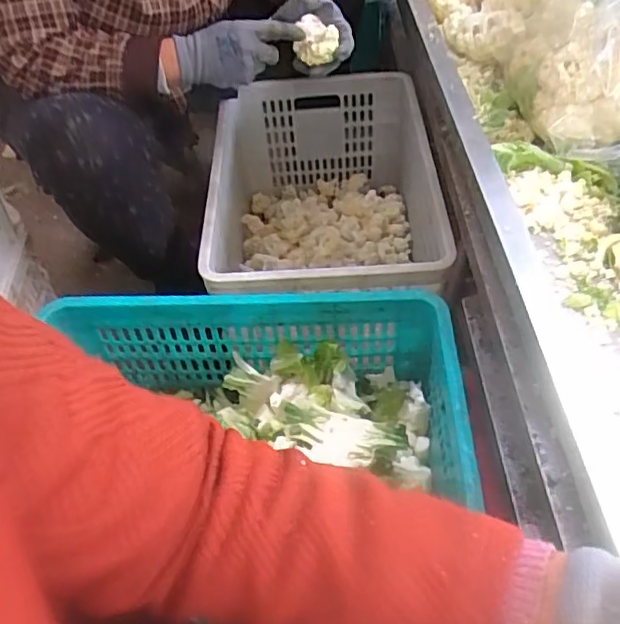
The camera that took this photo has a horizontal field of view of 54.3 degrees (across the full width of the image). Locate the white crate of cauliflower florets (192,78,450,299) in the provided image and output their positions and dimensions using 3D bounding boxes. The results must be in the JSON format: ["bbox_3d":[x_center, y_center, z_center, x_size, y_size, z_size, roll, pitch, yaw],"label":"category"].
[{"bbox_3d":[0.038,-0.161,1.017,0.377,0.222,0.499,-3,49,0],"label":"white crate of cauliflower florets"}]

